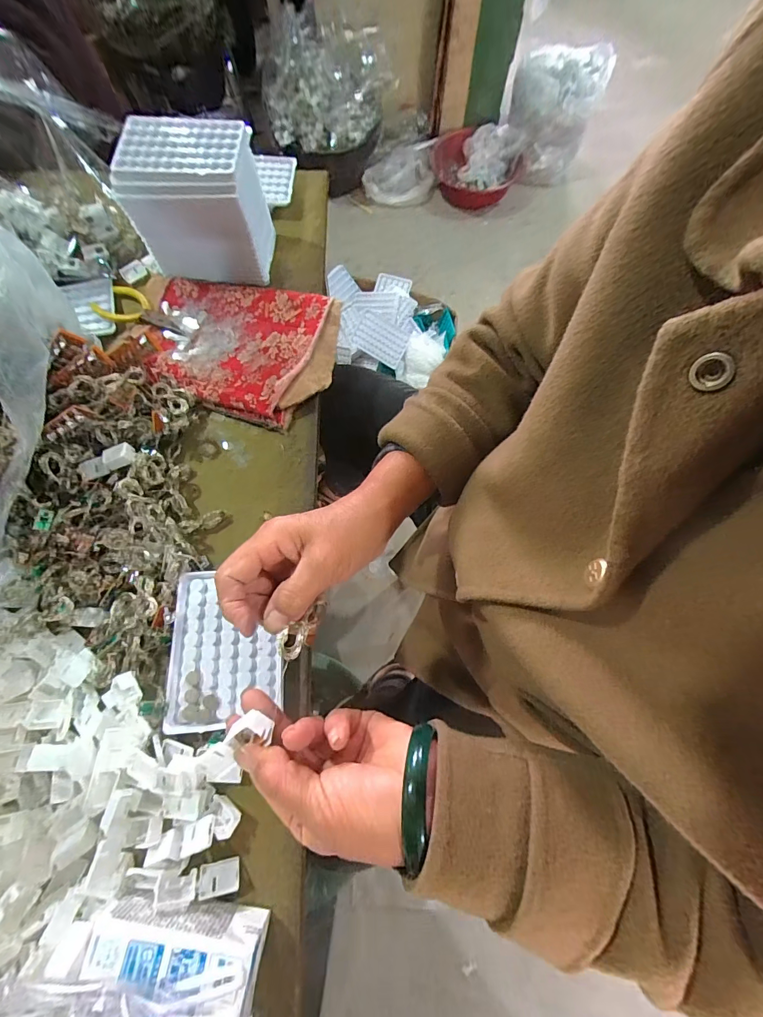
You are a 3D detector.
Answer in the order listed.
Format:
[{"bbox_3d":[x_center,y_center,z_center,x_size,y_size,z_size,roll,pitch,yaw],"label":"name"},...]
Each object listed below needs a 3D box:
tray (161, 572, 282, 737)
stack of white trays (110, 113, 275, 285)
[{"bbox_3d":[-0.135,0.116,0.335,0.092,0.008,0.126,-6,71,-4],"label":"tray"},{"bbox_3d":[-0.203,-0.342,0.438,0.132,0.107,0.091,-1,71,-2],"label":"stack of white trays"}]

